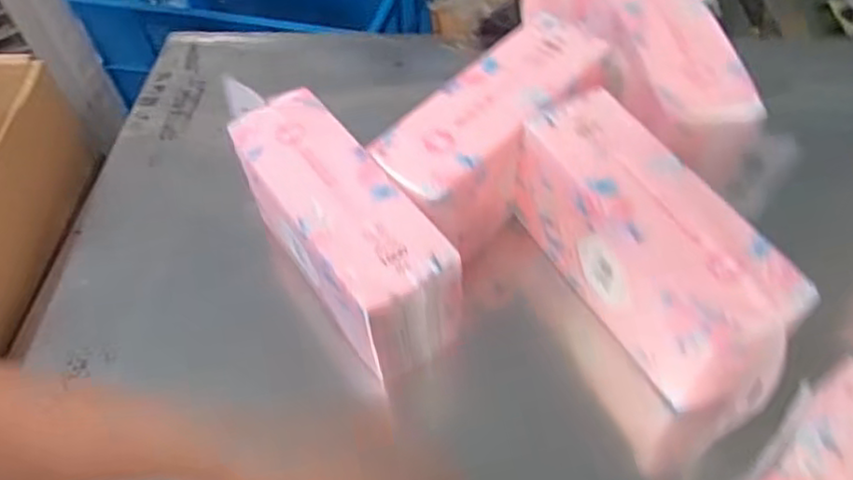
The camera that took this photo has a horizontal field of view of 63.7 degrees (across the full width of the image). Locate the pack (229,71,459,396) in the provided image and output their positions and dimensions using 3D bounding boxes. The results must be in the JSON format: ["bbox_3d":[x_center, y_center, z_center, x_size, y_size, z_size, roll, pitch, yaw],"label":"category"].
[{"bbox_3d":[-0.083,-0.021,0.625,0.099,0.109,0.275,-28,56,-16],"label":"pack"}]

